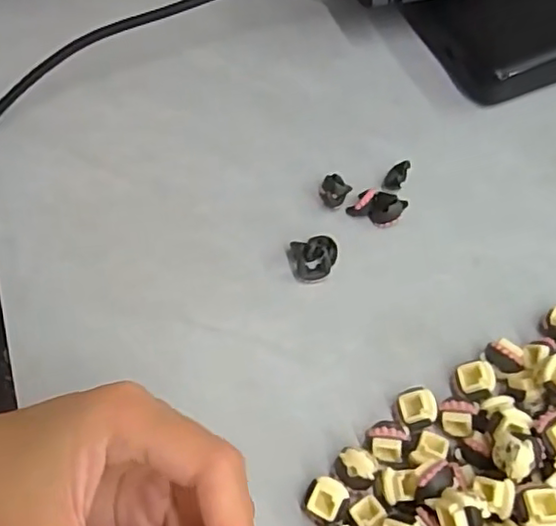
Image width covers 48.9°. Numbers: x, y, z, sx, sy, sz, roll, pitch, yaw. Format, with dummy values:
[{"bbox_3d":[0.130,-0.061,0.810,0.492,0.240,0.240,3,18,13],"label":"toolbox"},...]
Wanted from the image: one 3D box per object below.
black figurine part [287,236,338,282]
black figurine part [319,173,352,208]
[{"bbox_3d":[0.017,-0.002,0.288,0.022,0.009,0.019,-11,59,-4],"label":"black figurine part"},{"bbox_3d":[0.027,-0.036,0.307,0.015,0.009,0.014,-1,59,2],"label":"black figurine part"}]

